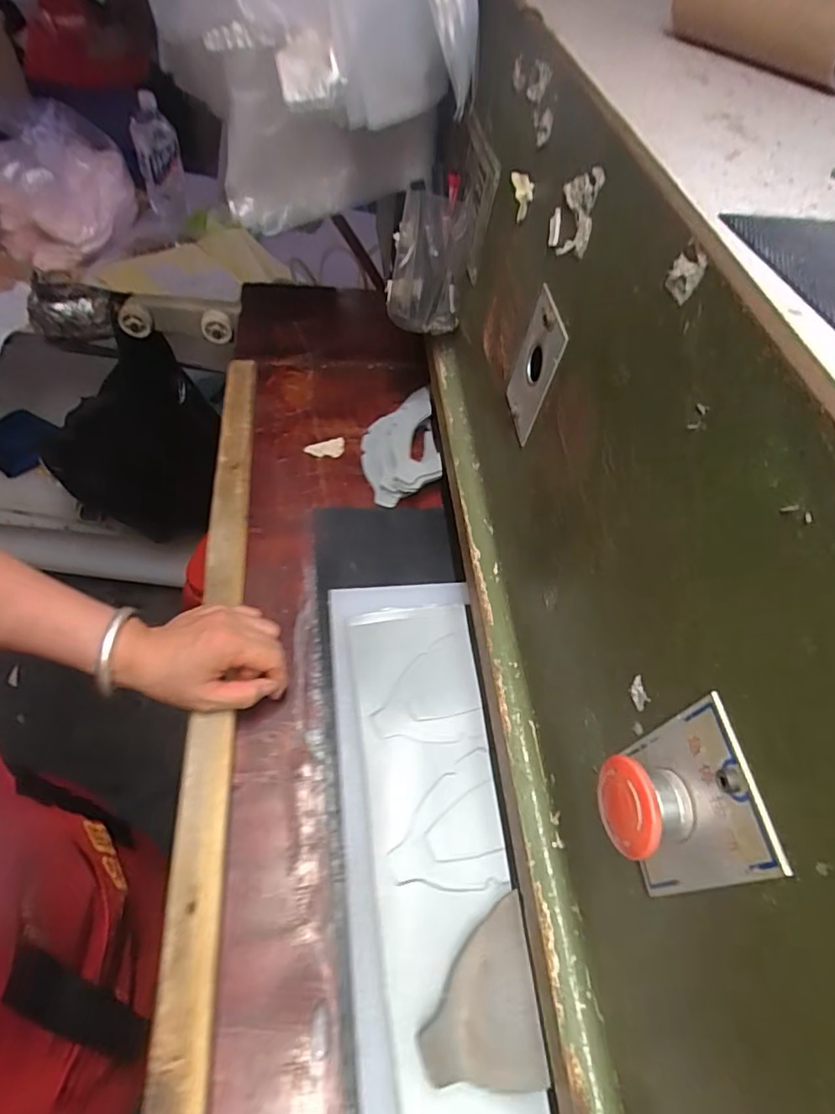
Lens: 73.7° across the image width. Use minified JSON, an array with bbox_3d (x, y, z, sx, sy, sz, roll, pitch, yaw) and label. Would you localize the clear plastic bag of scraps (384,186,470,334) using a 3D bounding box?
[{"bbox_3d":[0.009,-0.293,0.563,0.074,0.115,0.082,1,56,-6],"label":"clear plastic bag of scraps"}]

